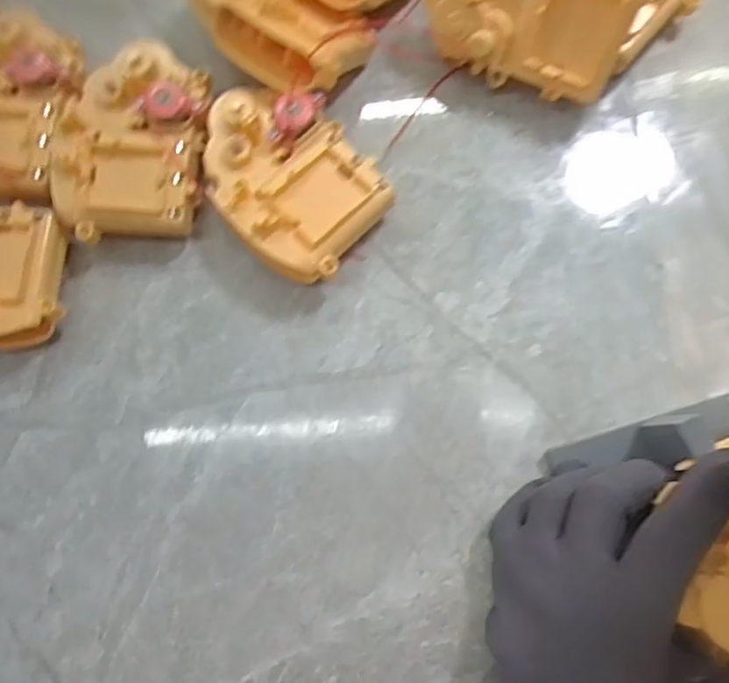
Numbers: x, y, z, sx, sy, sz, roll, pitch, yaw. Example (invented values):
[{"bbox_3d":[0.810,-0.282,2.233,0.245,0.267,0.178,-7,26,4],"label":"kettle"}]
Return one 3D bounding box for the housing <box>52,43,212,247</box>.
[{"bbox_3d":[-0.117,-0.103,0.315,0.068,0.037,0.100,6,81,7],"label":"housing"}]

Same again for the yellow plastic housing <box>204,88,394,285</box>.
[{"bbox_3d":[-0.039,-0.080,0.304,0.098,0.037,0.074,39,86,11],"label":"yellow plastic housing"}]

